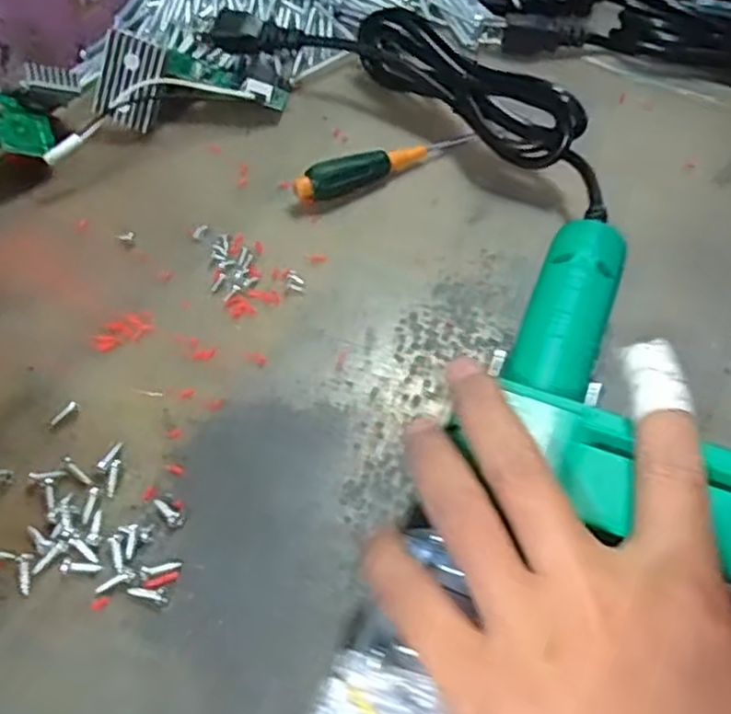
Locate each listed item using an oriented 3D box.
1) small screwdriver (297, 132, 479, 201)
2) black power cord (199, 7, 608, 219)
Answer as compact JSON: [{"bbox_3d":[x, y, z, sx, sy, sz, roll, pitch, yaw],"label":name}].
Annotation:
[{"bbox_3d":[0.012,-0.104,0.381,0.105,0.016,0.014,-23,58,-17],"label":"small screwdriver"},{"bbox_3d":[0.022,-0.157,0.401,0.264,0.046,0.058,31,59,19],"label":"black power cord"}]

